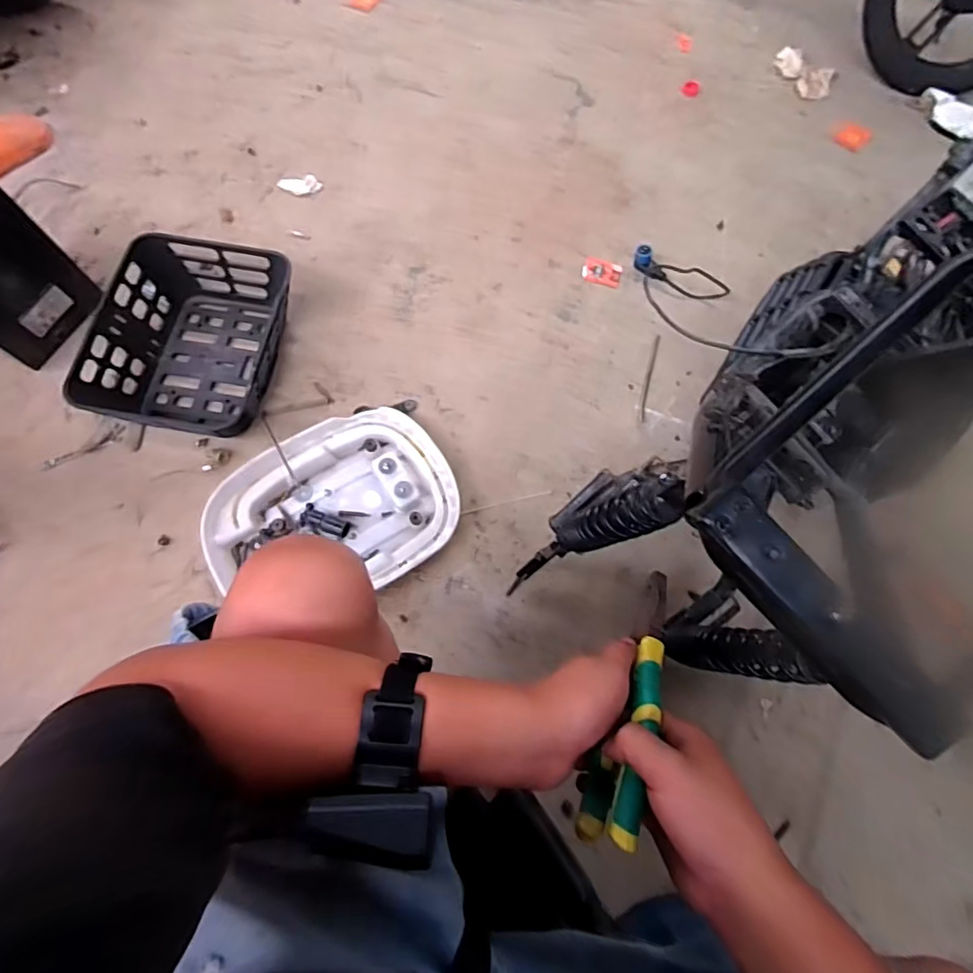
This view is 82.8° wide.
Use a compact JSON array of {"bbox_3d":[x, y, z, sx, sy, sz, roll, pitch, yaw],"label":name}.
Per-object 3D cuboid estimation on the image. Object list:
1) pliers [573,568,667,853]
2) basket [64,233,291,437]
[{"bbox_3d":[0.111,0.150,0.403,0.027,0.050,0.198,21,61,6],"label":"pliers"},{"bbox_3d":[-0.473,-0.239,0.910,0.275,0.112,0.332,7,68,1],"label":"basket"}]

